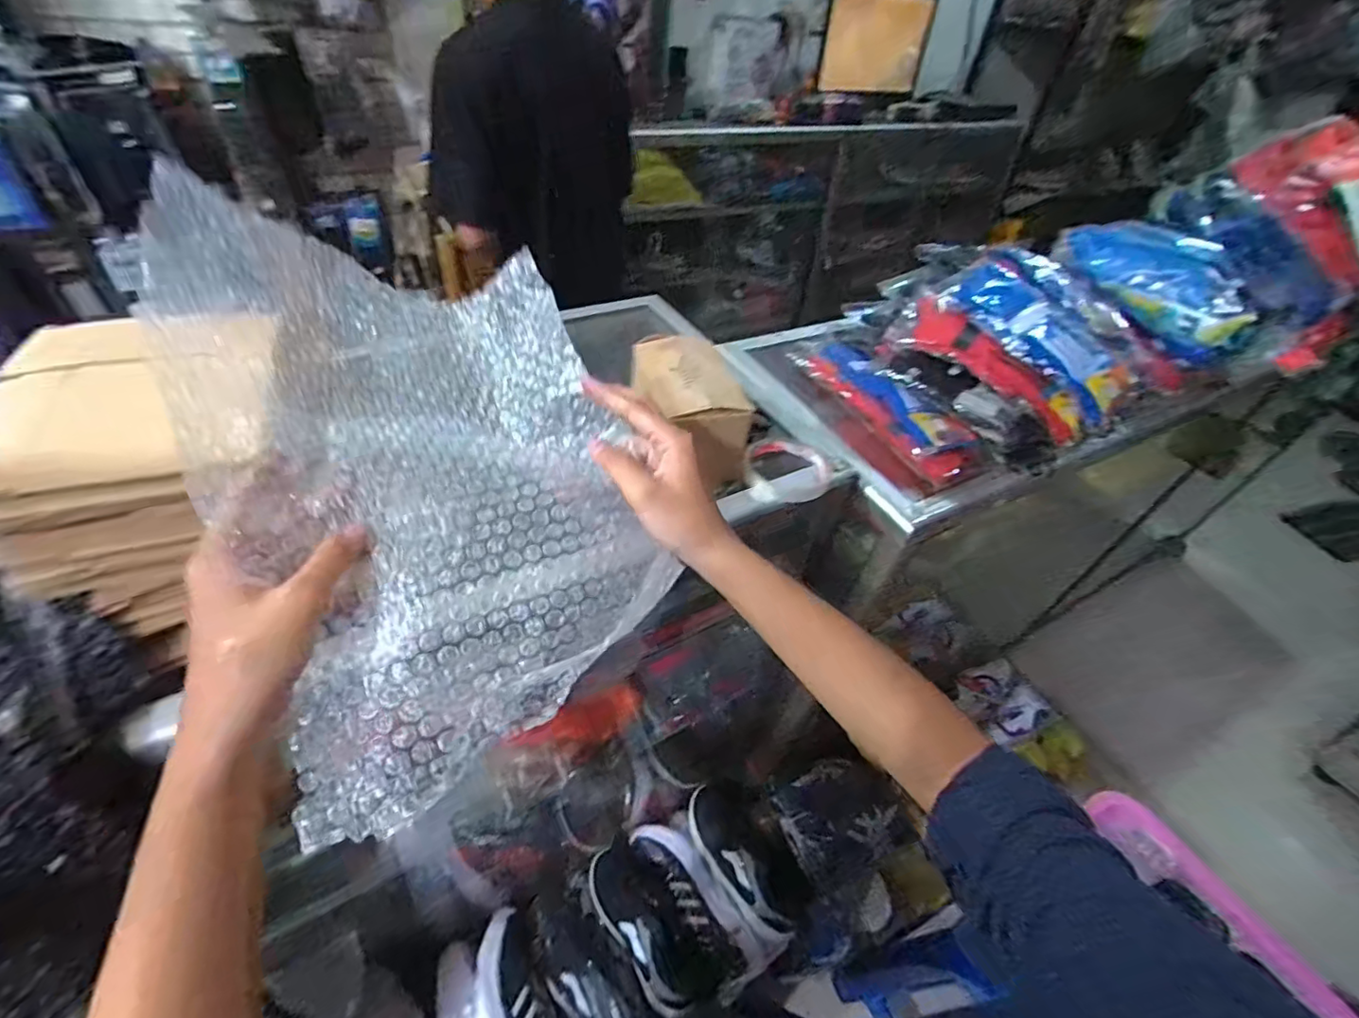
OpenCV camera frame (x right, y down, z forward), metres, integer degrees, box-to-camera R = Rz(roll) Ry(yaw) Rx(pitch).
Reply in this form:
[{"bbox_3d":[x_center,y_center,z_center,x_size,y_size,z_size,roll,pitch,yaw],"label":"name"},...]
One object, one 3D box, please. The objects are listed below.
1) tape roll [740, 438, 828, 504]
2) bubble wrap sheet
[{"bbox_3d":[0.109,-0.039,0.591,0.086,0.027,0.100,20,45,12],"label":"tape roll"},{"bbox_3d":[-0.159,-0.041,0.368,0.226,0.054,0.378,-20,69,-30],"label":"bubble wrap sheet"}]

